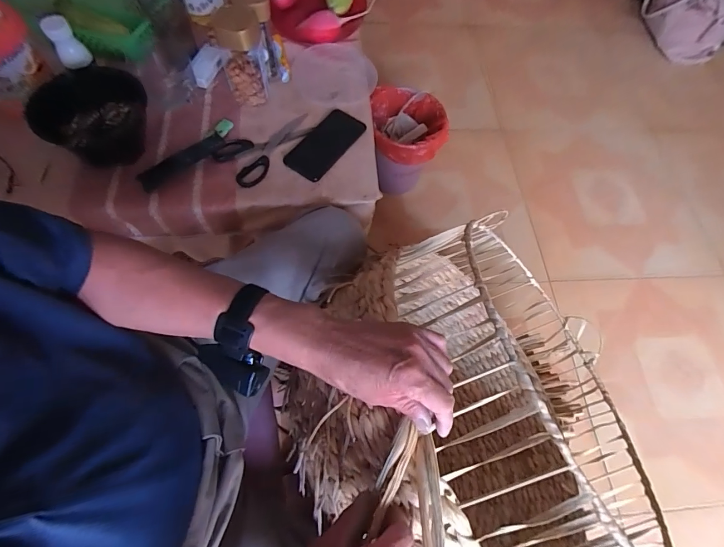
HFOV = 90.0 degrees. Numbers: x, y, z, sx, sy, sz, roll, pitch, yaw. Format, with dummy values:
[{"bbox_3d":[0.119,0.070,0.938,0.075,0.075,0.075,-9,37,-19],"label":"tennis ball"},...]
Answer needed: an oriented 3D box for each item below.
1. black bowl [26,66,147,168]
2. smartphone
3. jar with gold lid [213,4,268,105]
[{"bbox_3d":[-0.448,-0.261,0.610,0.166,0.073,0.144,-7,68,-8],"label":"black bowl"},{"bbox_3d":[-0.067,-0.238,0.665,0.078,0.010,0.158,33,68,9],"label":"smartphone"},{"bbox_3d":[-0.209,-0.384,0.641,0.074,0.144,0.075,-10,68,-9],"label":"jar with gold lid"}]

